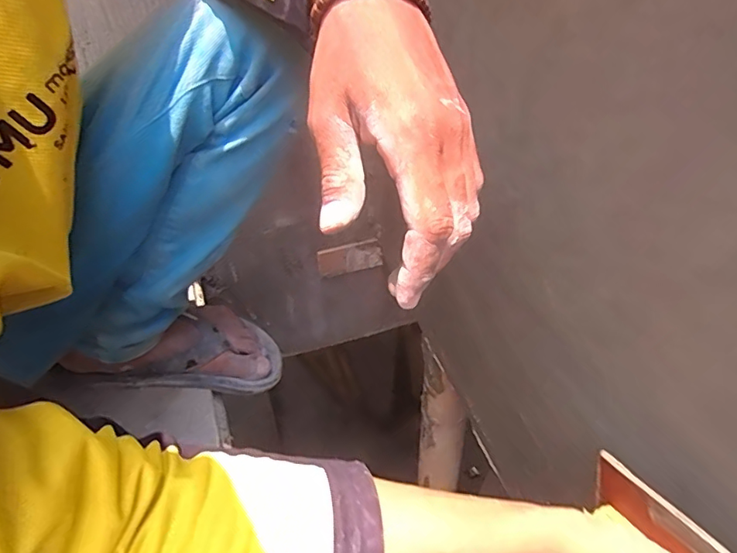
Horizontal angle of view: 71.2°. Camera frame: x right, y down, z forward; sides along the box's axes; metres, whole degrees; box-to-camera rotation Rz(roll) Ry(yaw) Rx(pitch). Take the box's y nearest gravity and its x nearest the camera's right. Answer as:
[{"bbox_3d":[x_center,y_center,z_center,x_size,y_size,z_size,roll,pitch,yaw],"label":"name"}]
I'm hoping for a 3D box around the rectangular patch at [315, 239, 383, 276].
[{"bbox_3d":[-0.032,-0.031,0.879,0.110,0.063,0.007,-13,47,-13],"label":"rectangular patch"}]

